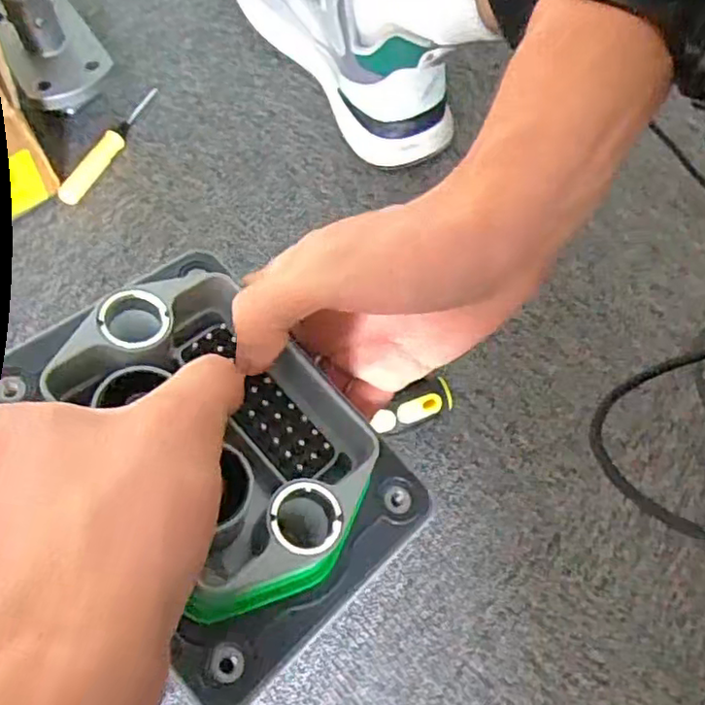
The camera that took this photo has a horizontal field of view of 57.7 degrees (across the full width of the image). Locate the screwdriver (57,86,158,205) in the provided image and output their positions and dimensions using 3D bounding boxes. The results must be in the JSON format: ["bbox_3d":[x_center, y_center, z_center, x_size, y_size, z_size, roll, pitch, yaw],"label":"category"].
[{"bbox_3d":[-0.194,-0.170,0.517,0.019,0.015,0.128,25,67,8],"label":"screwdriver"}]

